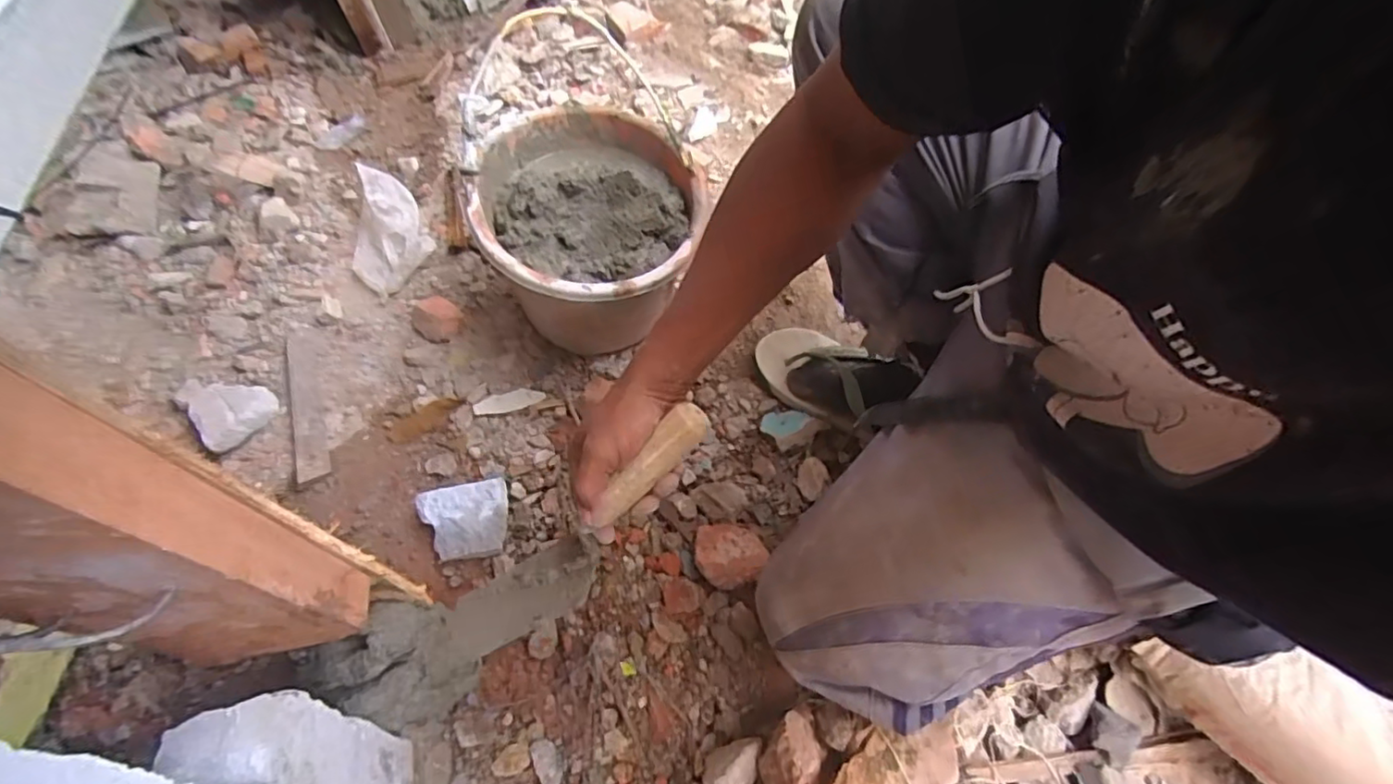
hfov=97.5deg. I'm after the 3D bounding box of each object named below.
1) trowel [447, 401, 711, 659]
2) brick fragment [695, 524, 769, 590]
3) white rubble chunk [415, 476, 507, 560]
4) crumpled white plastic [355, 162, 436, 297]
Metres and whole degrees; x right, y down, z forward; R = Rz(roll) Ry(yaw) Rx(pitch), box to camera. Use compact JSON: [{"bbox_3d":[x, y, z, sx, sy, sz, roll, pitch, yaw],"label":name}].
[{"bbox_3d":[-0.095,0.121,0.486,0.294,0.052,0.074,-45,60,17],"label":"trowel"},{"bbox_3d":[0.035,0.169,0.631,0.071,0.021,0.062,4,58,6],"label":"brick fragment"},{"bbox_3d":[-0.246,0.138,0.649,0.092,0.035,0.075,-13,58,-5],"label":"white rubble chunk"},{"bbox_3d":[-0.451,-0.234,0.875,0.113,0.069,0.182,-27,60,-13],"label":"crumpled white plastic"}]

